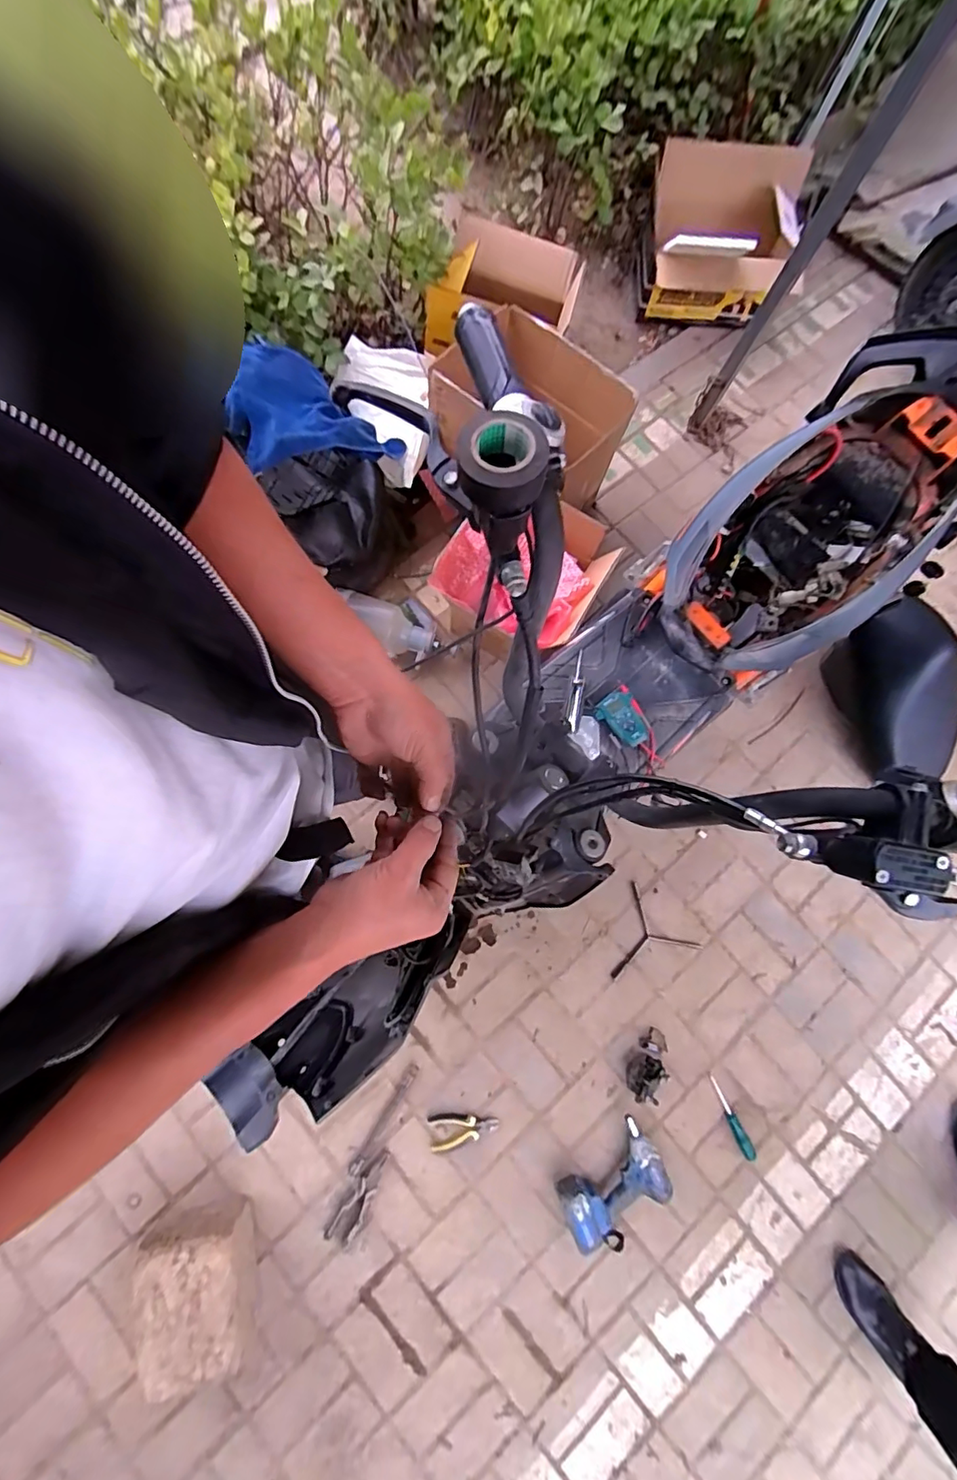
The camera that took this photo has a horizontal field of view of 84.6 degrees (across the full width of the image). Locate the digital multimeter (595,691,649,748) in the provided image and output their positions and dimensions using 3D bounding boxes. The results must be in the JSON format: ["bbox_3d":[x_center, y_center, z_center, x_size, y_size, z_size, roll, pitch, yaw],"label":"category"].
[{"bbox_3d":[0.302,-0.045,1.085,0.069,0.031,0.114,-38,83,-10],"label":"digital multimeter"}]

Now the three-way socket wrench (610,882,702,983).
[{"bbox_3d":[0.433,0.483,1.375,0.250,0.015,0.209,-17,79,-5],"label":"three-way socket wrench"}]

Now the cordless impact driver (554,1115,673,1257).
[{"bbox_3d":[0.315,1.038,1.193,0.262,0.084,0.207,-34,81,-8],"label":"cordless impact driver"}]

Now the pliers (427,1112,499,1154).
[{"bbox_3d":[-0.034,0.914,1.232,0.162,0.014,0.083,-9,79,-3],"label":"pliers"}]

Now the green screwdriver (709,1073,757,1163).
[{"bbox_3d":[0.610,0.907,1.263,0.030,0.036,0.181,-22,80,-6],"label":"green screwdriver"}]

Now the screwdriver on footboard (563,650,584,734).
[{"bbox_3d":[0.209,-0.105,1.113,0.034,0.021,0.183,11,78,-2],"label":"screwdriver on footboard"}]

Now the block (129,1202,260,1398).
[{"bbox_3d":[-0.623,1.239,1.190,0.241,0.172,0.299,-8,79,-6],"label":"block"}]

